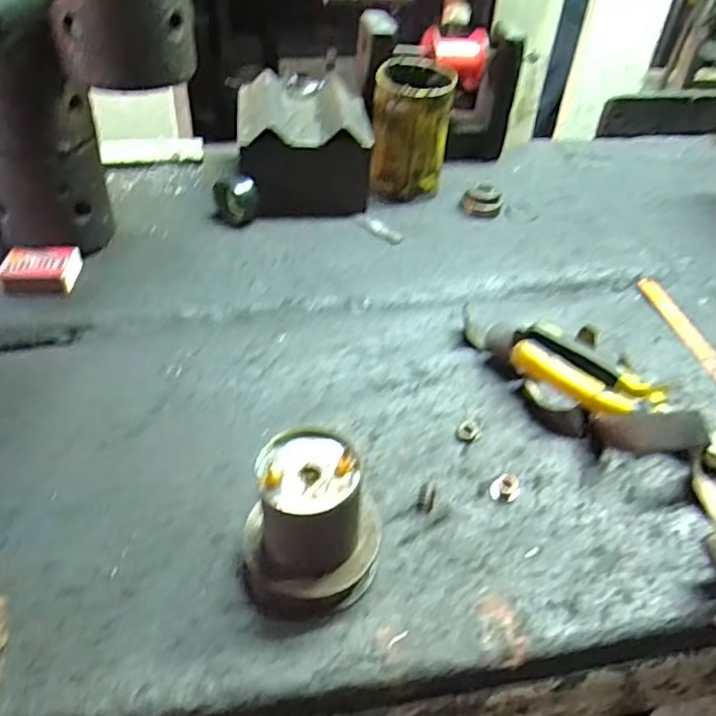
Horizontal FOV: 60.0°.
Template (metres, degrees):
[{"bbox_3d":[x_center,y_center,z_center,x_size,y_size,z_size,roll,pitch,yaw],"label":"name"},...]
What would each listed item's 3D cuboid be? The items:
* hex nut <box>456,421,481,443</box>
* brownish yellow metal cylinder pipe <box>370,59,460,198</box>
[{"bbox_3d":[0.074,0.049,0.415,0.015,0.005,0.016,29,51,25],"label":"hex nut"},{"bbox_3d":[0.052,-0.227,0.619,0.074,0.116,0.083,3,44,2],"label":"brownish yellow metal cylinder pipe"}]

